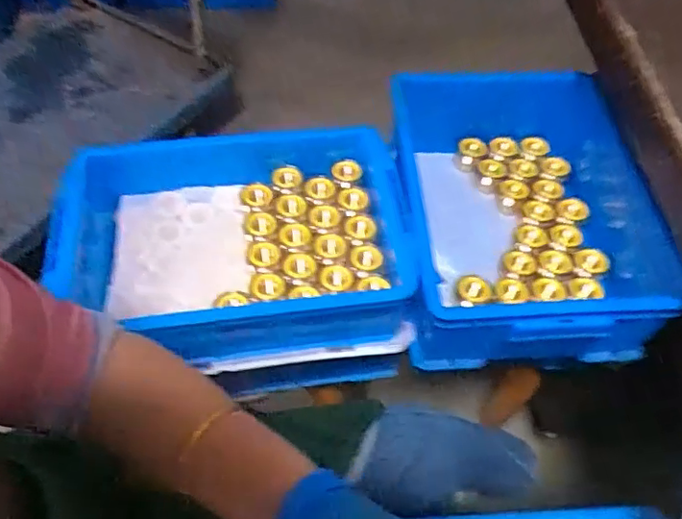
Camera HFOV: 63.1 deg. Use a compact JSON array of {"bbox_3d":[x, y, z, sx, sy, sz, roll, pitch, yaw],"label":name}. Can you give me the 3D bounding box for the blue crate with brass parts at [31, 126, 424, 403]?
[{"bbox_3d":[-0.111,-0.017,0.617,0.358,0.105,0.244,-4,56,-3],"label":"blue crate with brass parts"}]

